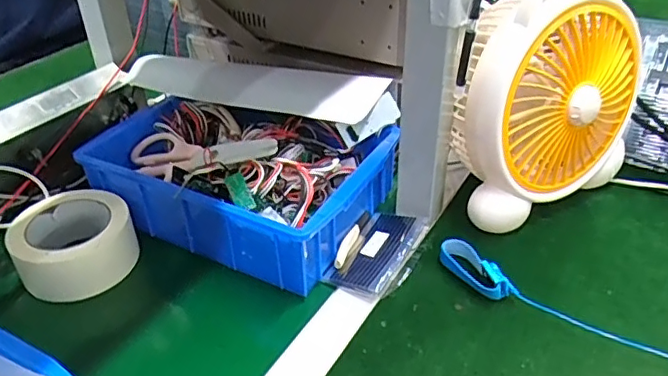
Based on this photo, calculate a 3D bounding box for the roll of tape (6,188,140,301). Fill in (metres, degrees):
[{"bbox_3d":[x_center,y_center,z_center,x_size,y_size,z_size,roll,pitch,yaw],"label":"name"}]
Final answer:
[{"bbox_3d":[-0.251,0.054,0.560,0.108,0.053,0.108,-1,36,1],"label":"roll of tape"}]

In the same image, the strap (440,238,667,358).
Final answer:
[{"bbox_3d":[0.205,0.111,0.486,0.263,0.019,0.035,28,45,34],"label":"strap"}]

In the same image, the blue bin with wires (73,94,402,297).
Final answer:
[{"bbox_3d":[-0.104,-0.019,0.616,0.295,0.091,0.186,17,40,23],"label":"blue bin with wires"}]

